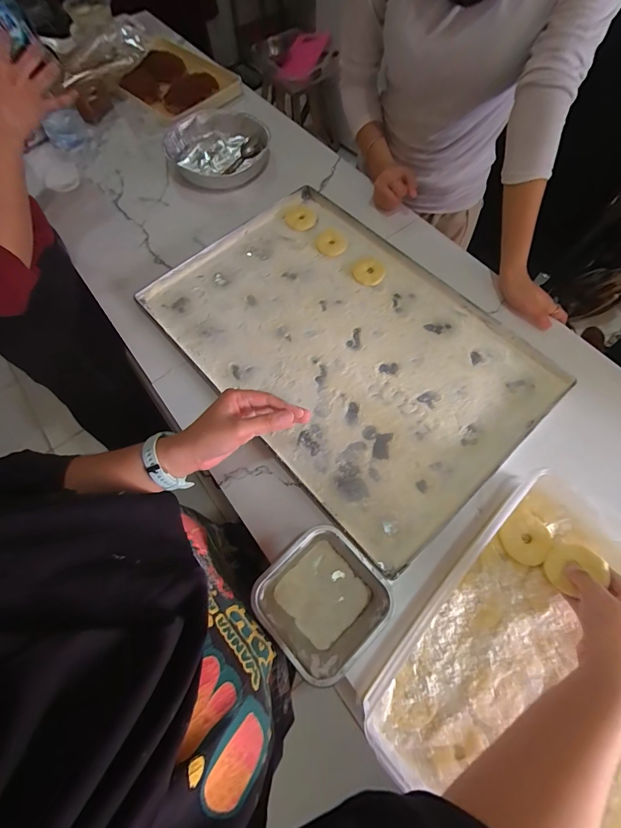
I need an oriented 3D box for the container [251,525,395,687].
[{"bbox_3d":[0.014,0.207,0.401,0.118,0.090,0.115,-42,72,-15],"label":"container"}]

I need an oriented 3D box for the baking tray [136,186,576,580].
[{"bbox_3d":[0.049,-0.126,0.584,0.409,0.020,0.602,-40,71,-14],"label":"baking tray"}]

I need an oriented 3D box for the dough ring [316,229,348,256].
[{"bbox_3d":[0.042,-0.326,0.668,0.055,0.010,0.059,-1,67,2],"label":"dough ring"}]

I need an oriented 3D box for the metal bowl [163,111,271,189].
[{"bbox_3d":[-0.193,-0.571,0.766,0.210,0.045,0.211,-1,67,2],"label":"metal bowl"}]

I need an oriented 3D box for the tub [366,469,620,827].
[{"bbox_3d":[0.268,0.283,0.370,0.366,0.068,0.301,-42,72,-15],"label":"tub"}]

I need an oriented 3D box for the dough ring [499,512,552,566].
[{"bbox_3d":[0.268,0.156,0.440,0.053,0.012,0.058,-1,67,2],"label":"dough ring"}]

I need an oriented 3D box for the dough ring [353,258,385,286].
[{"bbox_3d":[0.107,-0.260,0.642,0.055,0.006,0.058,-1,67,2],"label":"dough ring"}]

